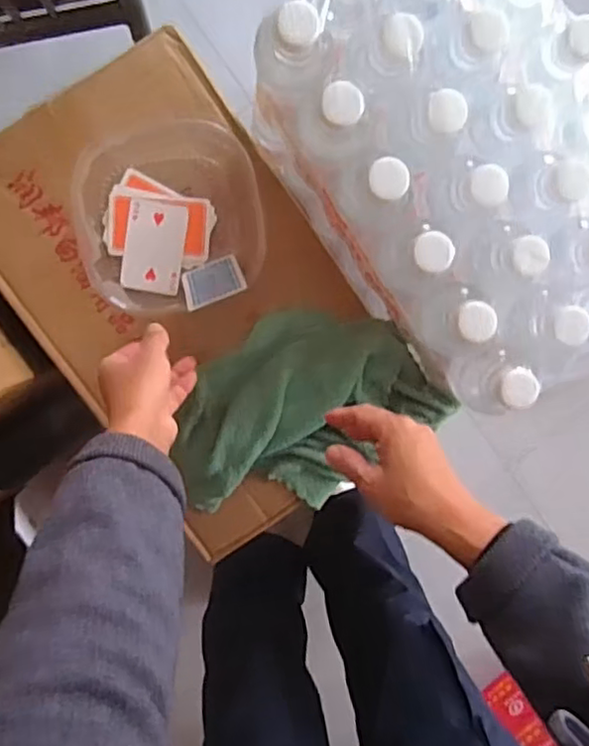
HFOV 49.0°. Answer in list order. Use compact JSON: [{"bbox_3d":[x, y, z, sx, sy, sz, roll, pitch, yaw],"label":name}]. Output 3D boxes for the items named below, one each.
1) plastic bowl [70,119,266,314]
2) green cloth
[{"bbox_3d":[-0.119,-0.146,0.605,0.167,0.065,0.175,-1,97,-5],"label":"plastic bowl"},{"bbox_3d":[0.005,0.039,0.649,0.260,0.034,0.176,-36,99,0],"label":"green cloth"}]

